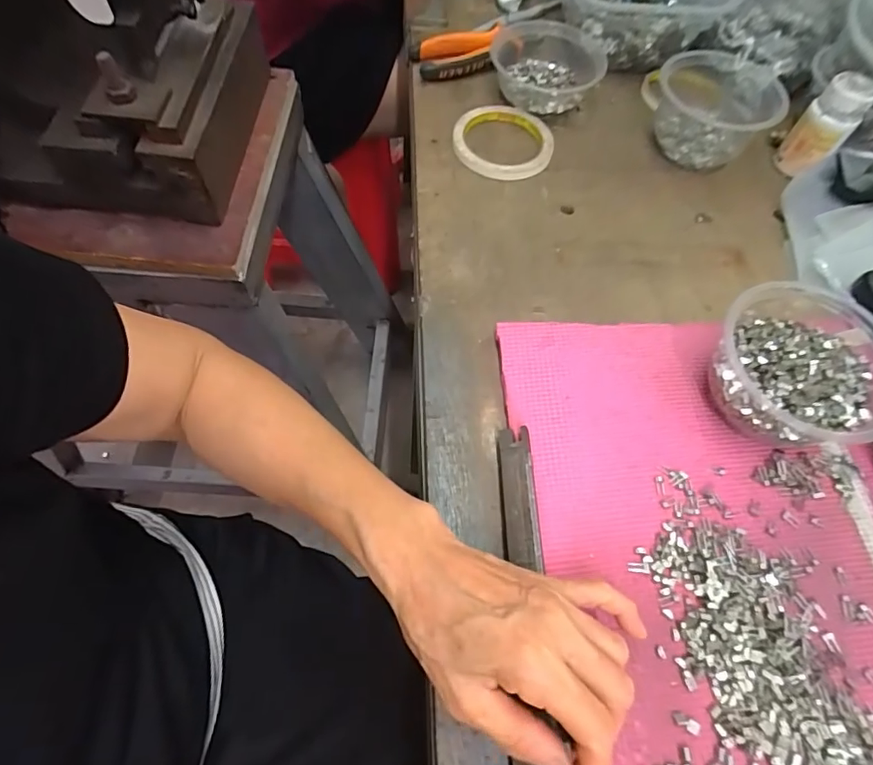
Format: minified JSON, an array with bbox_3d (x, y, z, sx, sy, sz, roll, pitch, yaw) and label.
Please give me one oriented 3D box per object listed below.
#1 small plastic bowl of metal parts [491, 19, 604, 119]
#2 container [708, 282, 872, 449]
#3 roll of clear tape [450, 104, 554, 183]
[{"bbox_3d":[0.115,-0.331,0.547,0.113,0.046,0.111,1,61,-2],"label":"small plastic bowl of metal parts"},{"bbox_3d":[0.251,-0.011,0.358,0.110,0.065,0.121,1,61,-2],"label":"container"},{"bbox_3d":[0.067,-0.239,0.513,0.095,0.015,0.097,1,61,-2],"label":"roll of clear tape"}]

